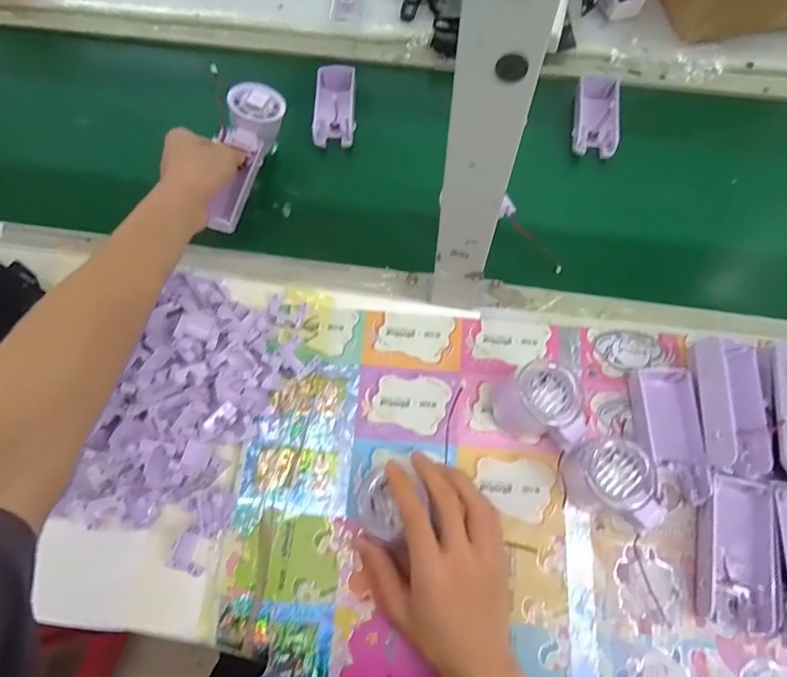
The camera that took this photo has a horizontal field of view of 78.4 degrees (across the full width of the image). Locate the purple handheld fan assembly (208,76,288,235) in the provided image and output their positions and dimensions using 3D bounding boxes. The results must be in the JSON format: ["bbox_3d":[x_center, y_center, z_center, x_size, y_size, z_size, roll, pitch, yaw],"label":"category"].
[{"bbox_3d":[-0.160,-0.187,0.501,0.058,0.044,0.169,9,79,5],"label":"purple handheld fan assembly"}]

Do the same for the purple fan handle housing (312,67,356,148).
[{"bbox_3d":[-0.069,-0.275,0.576,0.046,0.026,0.105,0,68,1],"label":"purple fan handle housing"}]

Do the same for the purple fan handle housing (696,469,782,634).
[{"bbox_3d":[0.269,0.167,0.381,0.049,0.030,0.109,9,68,5],"label":"purple fan handle housing"}]

